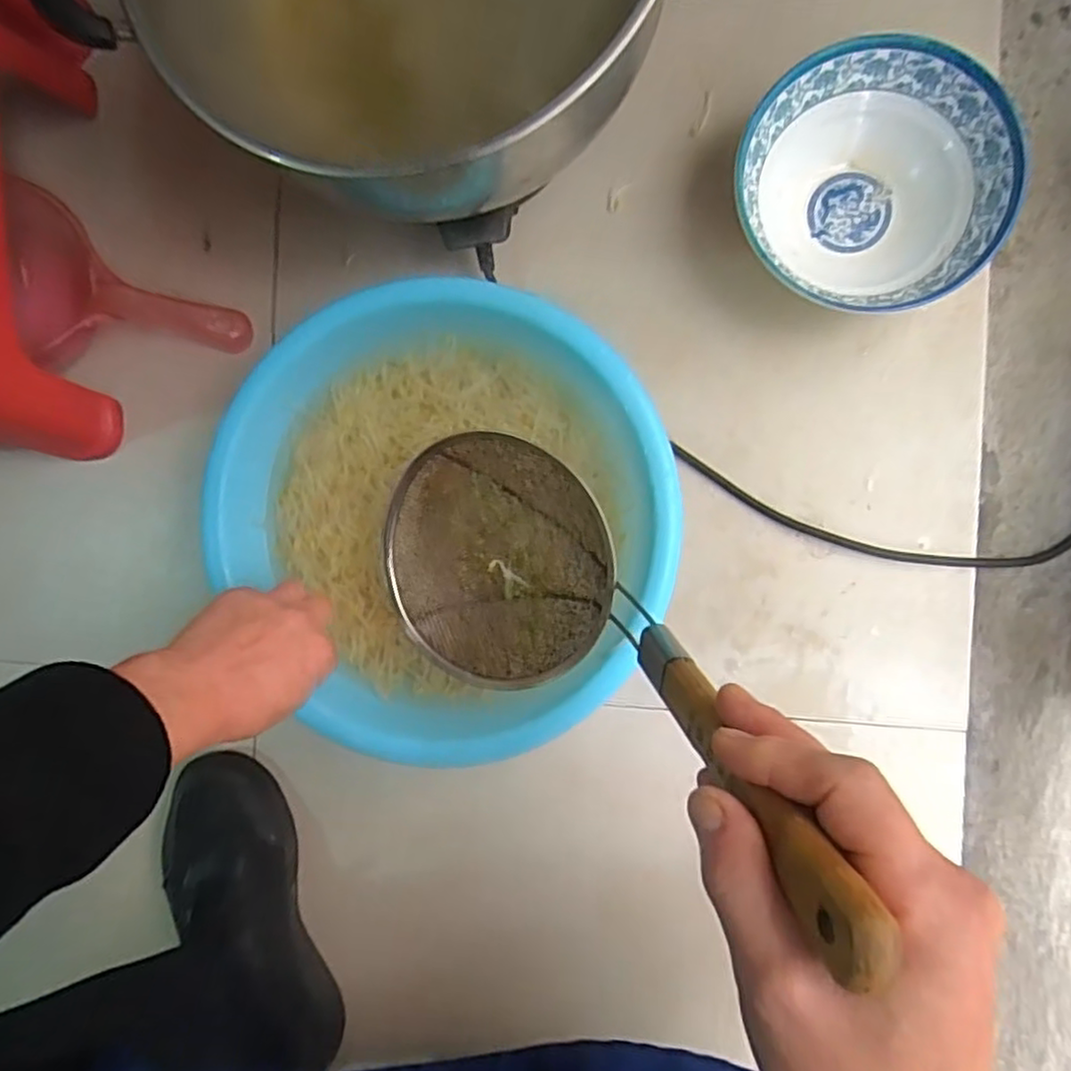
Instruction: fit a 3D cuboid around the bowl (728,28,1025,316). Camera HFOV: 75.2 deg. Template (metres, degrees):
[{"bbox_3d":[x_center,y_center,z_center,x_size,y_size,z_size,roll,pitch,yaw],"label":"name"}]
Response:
[{"bbox_3d":[0.252,-0.265,0.537,0.189,0.076,0.187,0,89,4],"label":"bowl"}]

